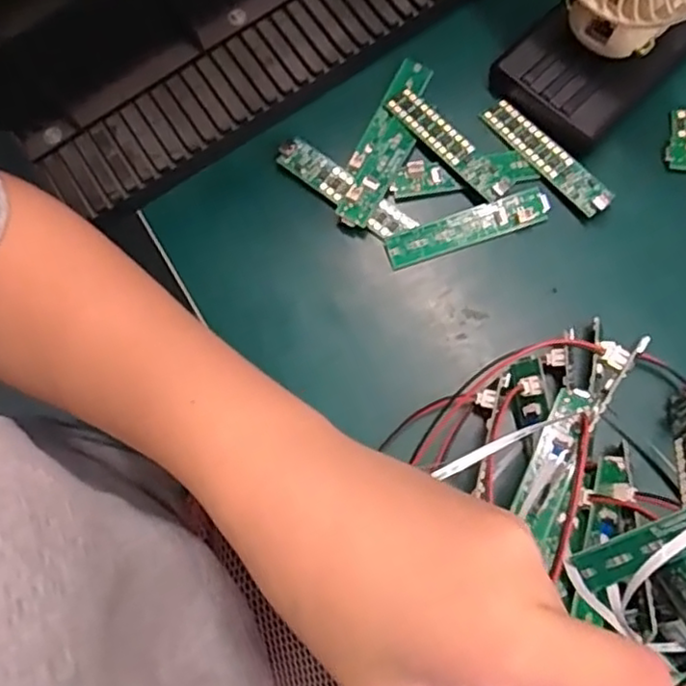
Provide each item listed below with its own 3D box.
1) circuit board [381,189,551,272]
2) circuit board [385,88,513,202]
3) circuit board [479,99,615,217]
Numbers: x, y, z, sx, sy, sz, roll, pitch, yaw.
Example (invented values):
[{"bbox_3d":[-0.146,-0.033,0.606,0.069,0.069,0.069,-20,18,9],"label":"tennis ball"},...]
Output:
[{"bbox_3d":[0.064,-0.059,0.344,0.084,0.005,0.018,-18,96,3],"label":"circuit board"},{"bbox_3d":[0.056,-0.104,0.351,0.017,0.008,0.080,-39,76,-7],"label":"circuit board"},{"bbox_3d":[0.106,-0.098,0.345,0.016,0.009,0.080,-38,76,-7],"label":"circuit board"}]

